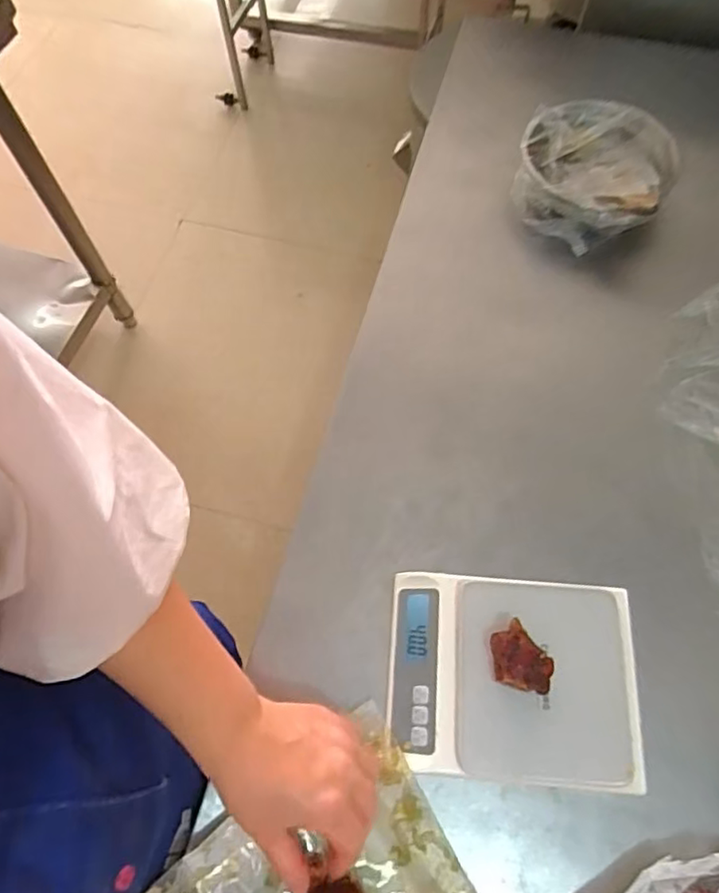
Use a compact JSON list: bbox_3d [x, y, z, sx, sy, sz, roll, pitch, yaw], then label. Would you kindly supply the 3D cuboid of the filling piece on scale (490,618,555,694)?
[{"bbox_3d":[0.116,0.158,0.436,0.036,0.024,0.049,-36,70,-14],"label":"filling piece on scale"}]

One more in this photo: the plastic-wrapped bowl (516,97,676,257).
[{"bbox_3d":[0.258,-0.309,0.661,0.159,0.070,0.168,-1,66,2],"label":"plastic-wrapped bowl"}]

